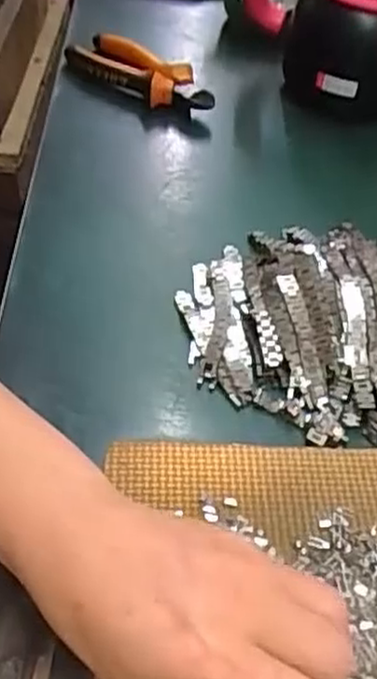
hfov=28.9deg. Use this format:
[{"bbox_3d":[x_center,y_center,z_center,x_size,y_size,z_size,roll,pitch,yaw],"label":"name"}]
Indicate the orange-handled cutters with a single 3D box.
[{"bbox_3d":[-0.044,-0.232,0.646,0.145,0.031,0.057,37,55,26],"label":"orange-handled cutters"}]

